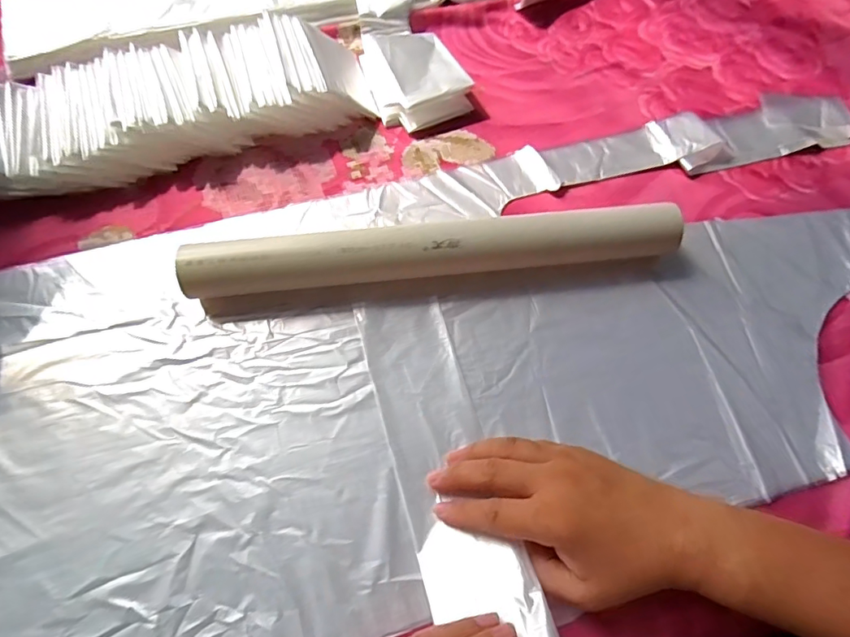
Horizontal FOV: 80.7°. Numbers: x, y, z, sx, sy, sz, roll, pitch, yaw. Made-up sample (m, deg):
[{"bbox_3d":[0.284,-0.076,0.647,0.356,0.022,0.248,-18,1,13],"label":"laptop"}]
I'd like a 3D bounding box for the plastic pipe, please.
[{"bbox_3d":[-0.001,-0.047,0.364,0.332,0.043,0.038,-6,69,-4],"label":"plastic pipe"}]

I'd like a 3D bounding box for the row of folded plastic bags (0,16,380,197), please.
[{"bbox_3d":[-0.258,-0.164,0.390,0.423,0.058,0.122,-20,70,-9],"label":"row of folded plastic bags"}]

